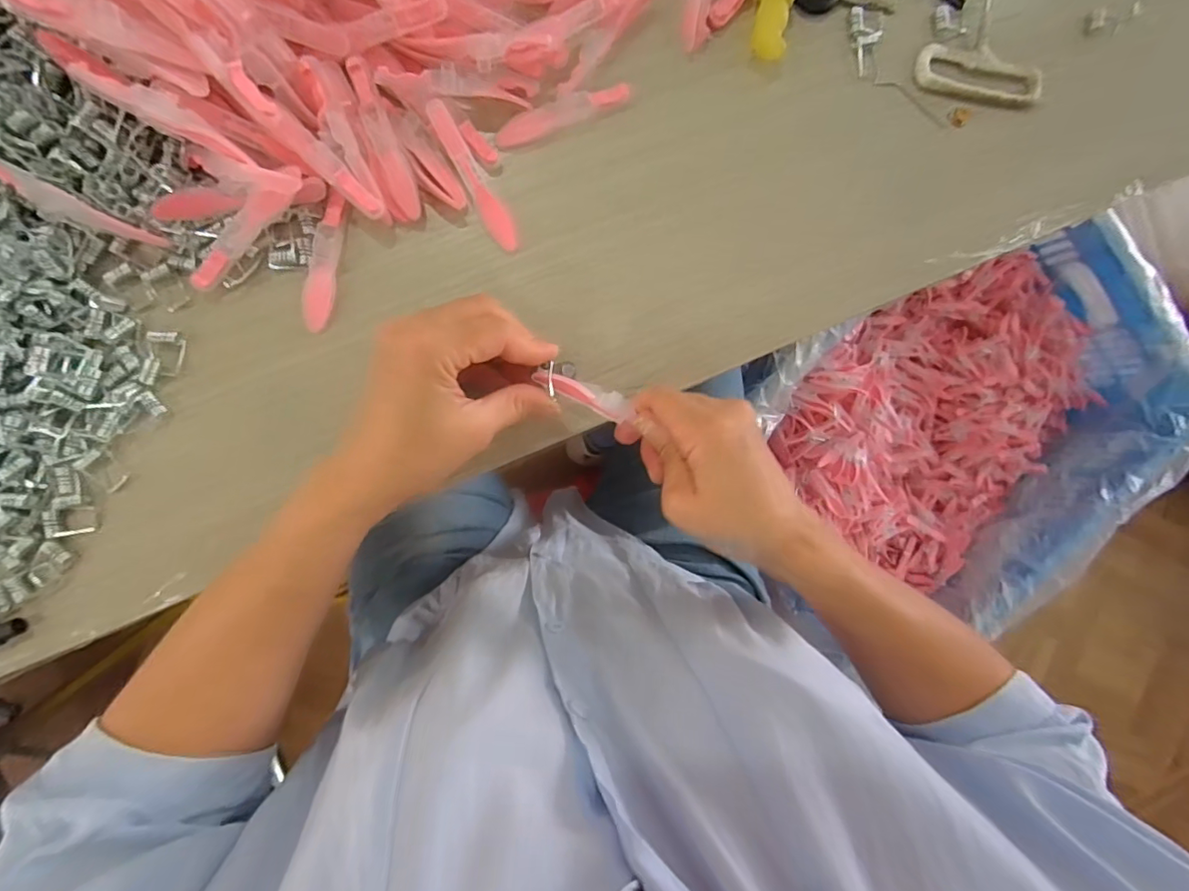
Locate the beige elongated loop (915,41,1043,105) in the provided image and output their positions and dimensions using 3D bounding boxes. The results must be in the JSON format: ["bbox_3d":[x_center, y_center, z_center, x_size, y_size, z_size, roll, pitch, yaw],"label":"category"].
[{"bbox_3d":[0.239,-0.230,0.330,0.084,0.009,0.030,7,91,-8],"label":"beige elongated loop"}]

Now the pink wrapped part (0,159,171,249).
[{"bbox_3d":[-0.252,-0.113,0.258,0.074,0.010,0.015,23,89,-37],"label":"pink wrapped part"}]

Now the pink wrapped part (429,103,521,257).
[{"bbox_3d":[-0.064,-0.144,0.290,0.015,0.005,0.079,-32,112,-5],"label":"pink wrapped part"}]

